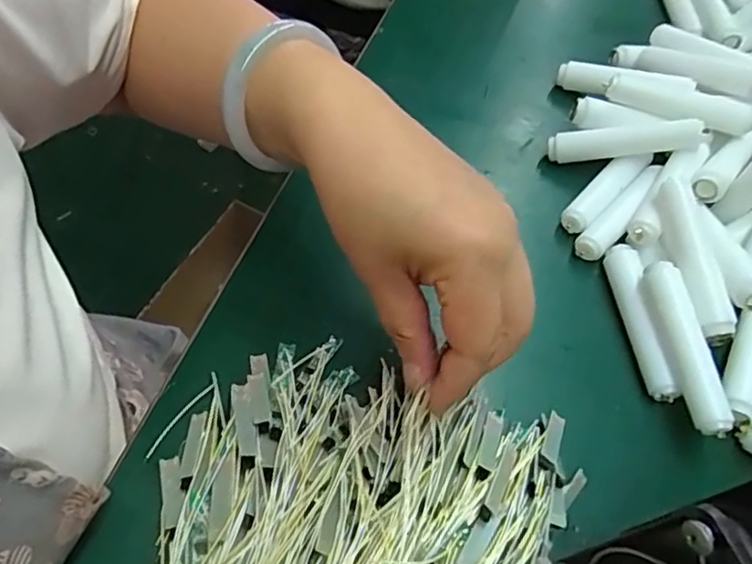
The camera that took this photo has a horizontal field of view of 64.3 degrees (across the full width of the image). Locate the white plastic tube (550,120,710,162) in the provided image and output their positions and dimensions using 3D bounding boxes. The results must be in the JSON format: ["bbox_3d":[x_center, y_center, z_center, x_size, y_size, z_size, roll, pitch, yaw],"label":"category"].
[{"bbox_3d":[0.159,-0.091,0.383,0.094,0.018,0.014,-1,58,23],"label":"white plastic tube"}]

